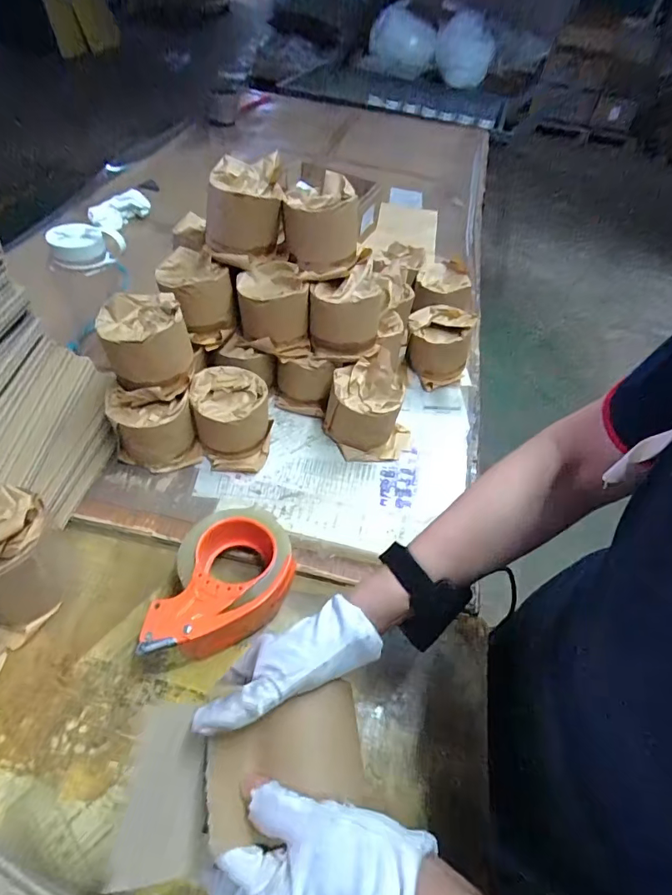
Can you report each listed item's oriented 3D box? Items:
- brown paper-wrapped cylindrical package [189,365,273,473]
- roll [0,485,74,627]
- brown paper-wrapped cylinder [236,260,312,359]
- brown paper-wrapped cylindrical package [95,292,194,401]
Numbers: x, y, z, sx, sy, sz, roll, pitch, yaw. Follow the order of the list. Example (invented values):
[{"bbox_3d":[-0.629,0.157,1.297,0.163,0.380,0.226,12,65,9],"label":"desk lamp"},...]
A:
[{"bbox_3d":[-0.130,-0.036,0.587,0.093,0.094,0.101,-9,52,-14],"label":"brown paper-wrapped cylindrical package"},{"bbox_3d":[-0.316,0.099,0.443,0.104,0.102,0.094,35,55,21],"label":"roll"},{"bbox_3d":[-0.083,-0.183,0.617,0.089,0.089,0.089,-5,51,-11],"label":"brown paper-wrapped cylinder"},{"bbox_3d":[-0.221,-0.122,0.546,0.094,0.080,0.102,-17,54,-20],"label":"brown paper-wrapped cylindrical package"}]

